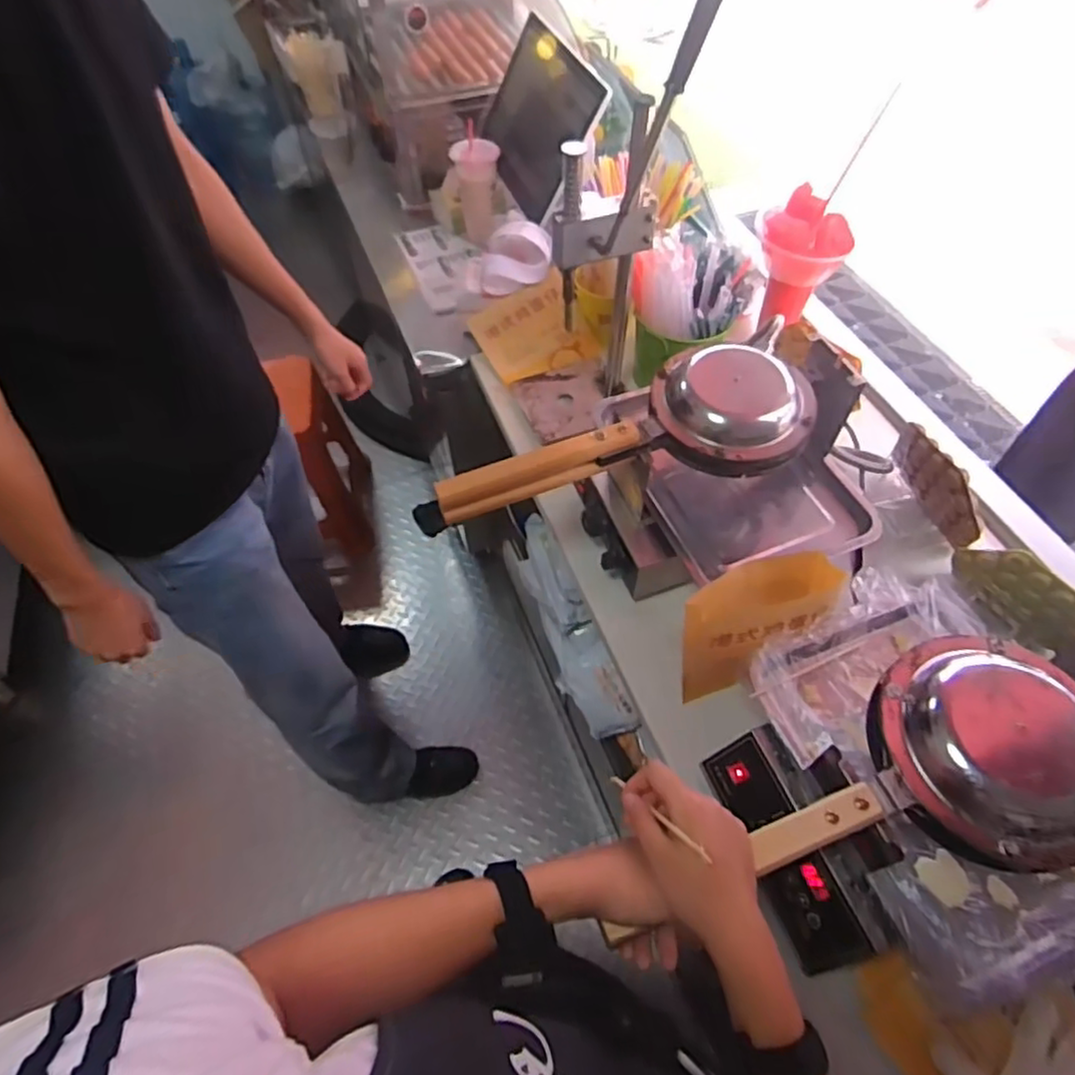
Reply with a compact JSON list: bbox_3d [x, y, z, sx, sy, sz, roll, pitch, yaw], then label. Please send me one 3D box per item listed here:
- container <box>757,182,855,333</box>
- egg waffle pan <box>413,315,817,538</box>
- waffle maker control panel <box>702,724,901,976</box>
[{"bbox_3d":[0.411,-0.434,1.069,0.114,0.177,0.111,-22,58,-15],"label":"container"},{"bbox_3d":[0.109,-0.107,0.783,0.472,0.093,0.172,-18,57,-12],"label":"egg waffle pan"},{"bbox_3d":[0.258,0.310,0.677,0.021,0.106,0.215,9,46,-43],"label":"waffle maker control panel"}]

